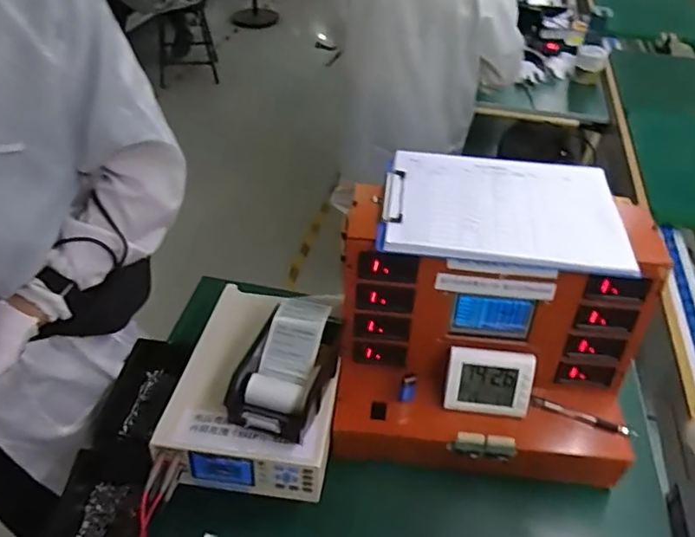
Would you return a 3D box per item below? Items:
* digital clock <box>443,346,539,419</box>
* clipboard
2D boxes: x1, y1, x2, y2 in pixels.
[{"bbox_3d":[0.192,0.155,0.742,0.112,0.092,0.016,5,13,4],"label":"digital clock"},{"bbox_3d":[0.203,-0.086,0.733,0.303,0.016,0.217,6,44,4],"label":"clipboard"}]

